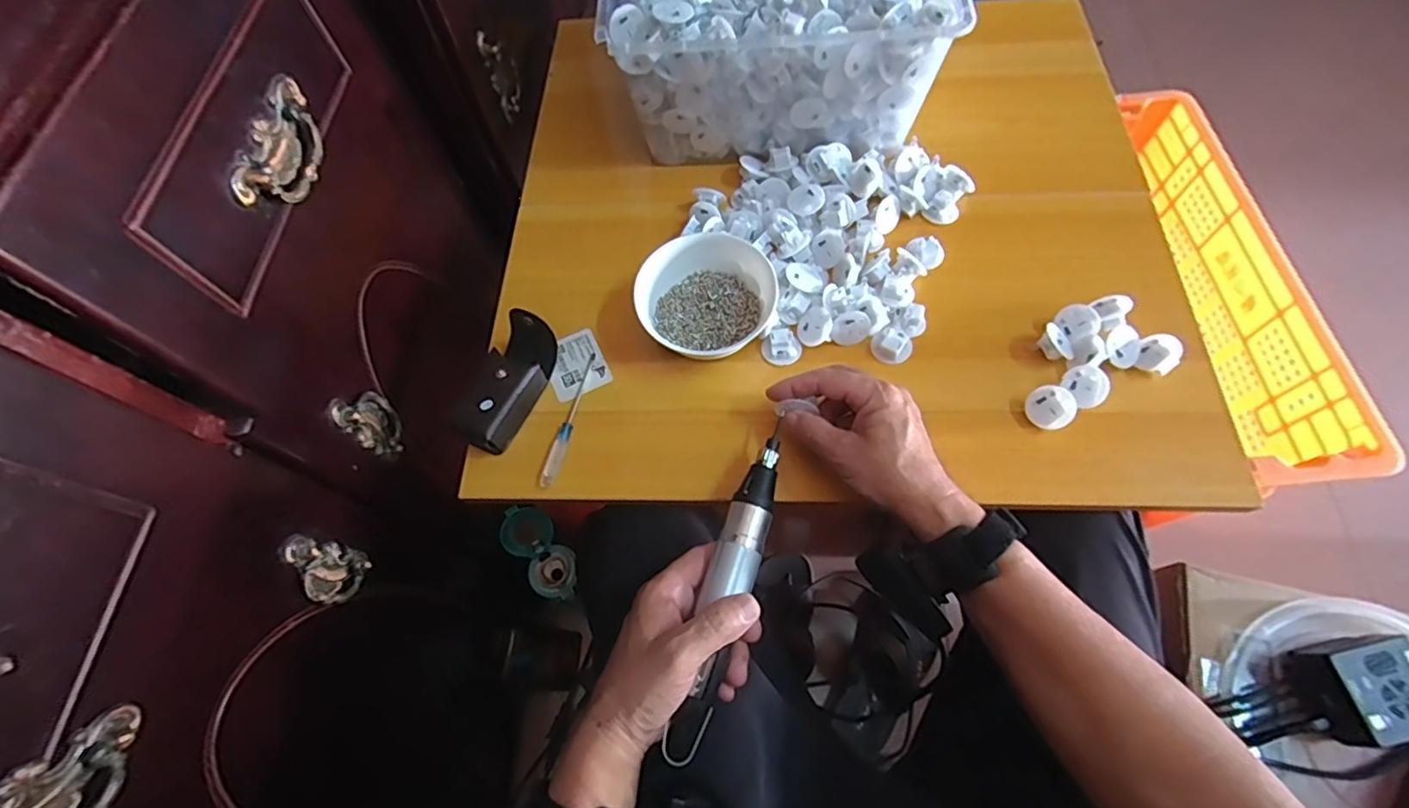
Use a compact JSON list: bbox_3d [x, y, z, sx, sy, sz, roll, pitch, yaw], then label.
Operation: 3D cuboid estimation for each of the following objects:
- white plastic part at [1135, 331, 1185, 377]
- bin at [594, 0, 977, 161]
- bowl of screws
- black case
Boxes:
[{"bbox_3d":[0.363,-0.041,0.492,0.027,0.011,0.033,7,81,43],"label":"white plastic part"},{"bbox_3d":[0.065,-0.387,0.590,0.298,0.164,0.256,-1,64,2],"label":"bin"},{"bbox_3d":[0.001,-0.086,0.531,0.114,0.052,0.112,-1,64,2],"label":"bowl of screws"},{"bbox_3d":[-0.166,-0.019,0.509,0.051,0.043,0.109,24,68,13],"label":"black case"}]

